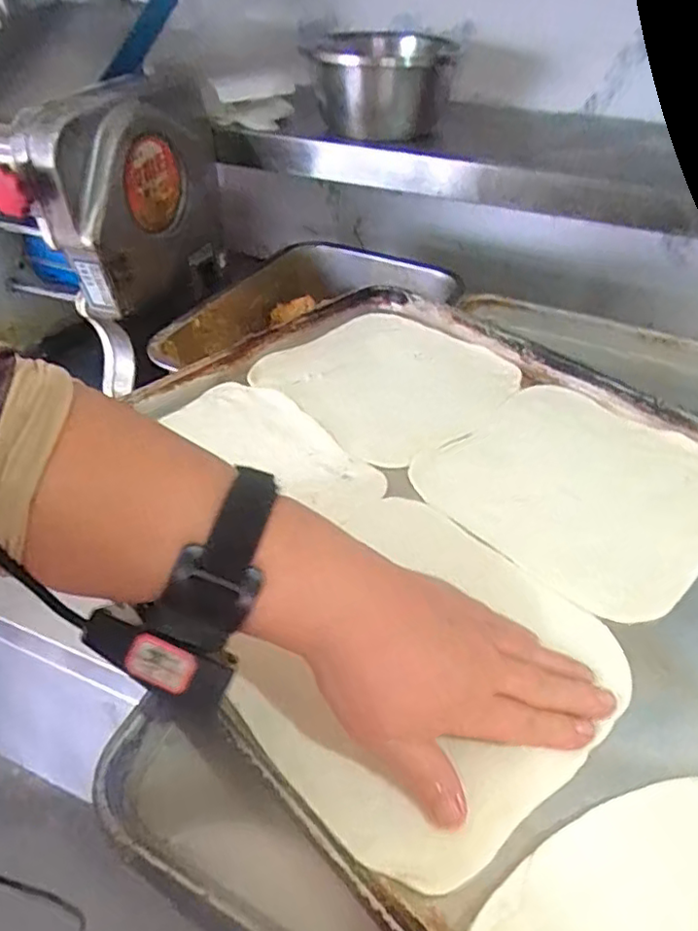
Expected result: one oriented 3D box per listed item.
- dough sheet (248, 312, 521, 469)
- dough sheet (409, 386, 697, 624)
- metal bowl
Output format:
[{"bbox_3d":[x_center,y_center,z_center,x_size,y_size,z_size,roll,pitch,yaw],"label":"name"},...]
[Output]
[{"bbox_3d":[0.033,-0.081,0.555,0.182,0.004,0.190,-32,52,-31],"label":"dough sheet"},{"bbox_3d":[0.169,0.014,0.455,0.185,0.013,0.190,-32,52,-30],"label":"dough sheet"},{"bbox_3d":[0.034,-0.476,0.774,0.159,0.099,0.148,-7,43,-8],"label":"metal bowl"}]

